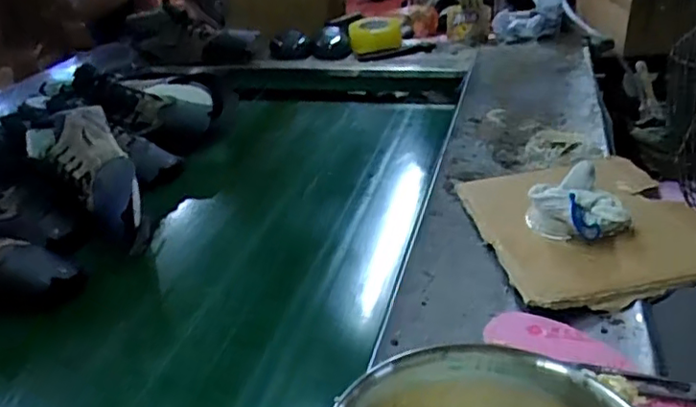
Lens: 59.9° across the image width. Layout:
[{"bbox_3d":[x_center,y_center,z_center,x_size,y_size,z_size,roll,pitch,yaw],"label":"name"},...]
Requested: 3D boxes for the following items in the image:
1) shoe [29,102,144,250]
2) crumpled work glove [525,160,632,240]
[{"bbox_3d":[-0.377,-0.060,0.879,0.119,0.085,0.315,-23,49,-29],"label":"shoe"},{"bbox_3d":[0.251,0.000,0.644,0.105,0.060,0.090,-25,36,-26],"label":"crumpled work glove"}]

